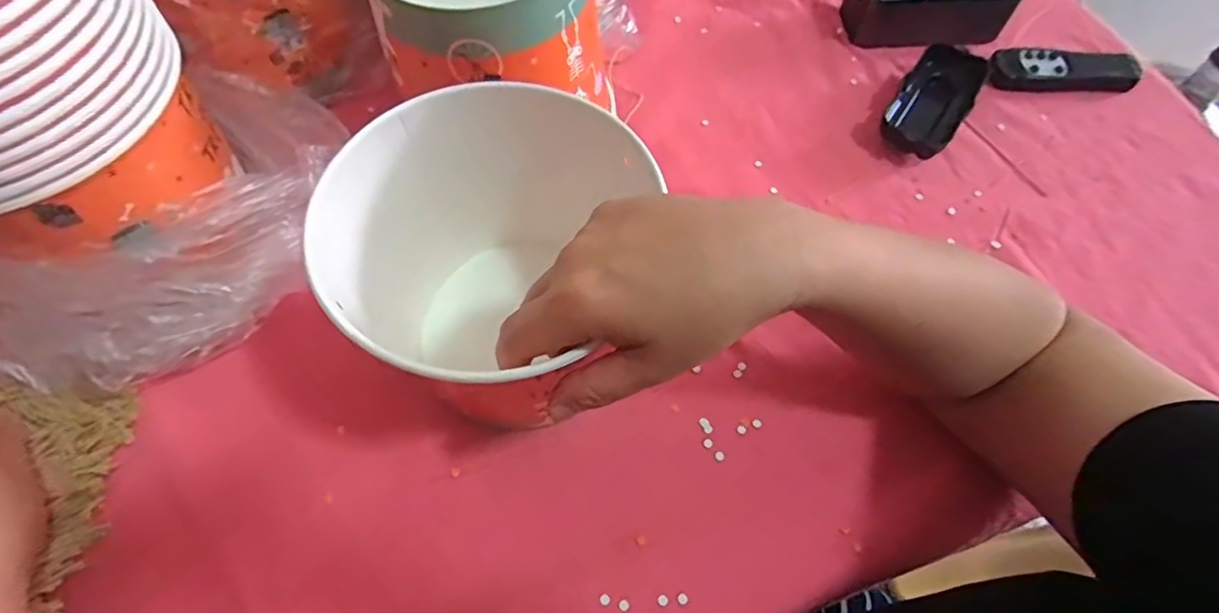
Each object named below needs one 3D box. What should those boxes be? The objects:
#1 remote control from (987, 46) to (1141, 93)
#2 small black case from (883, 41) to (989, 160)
[{"bbox_3d":[0.372,-0.196,0.498,0.117,0.023,0.029,3,64,-1],"label":"remote control"},{"bbox_3d":[0.255,-0.162,0.473,0.052,0.029,0.105,33,67,13],"label":"small black case"}]

